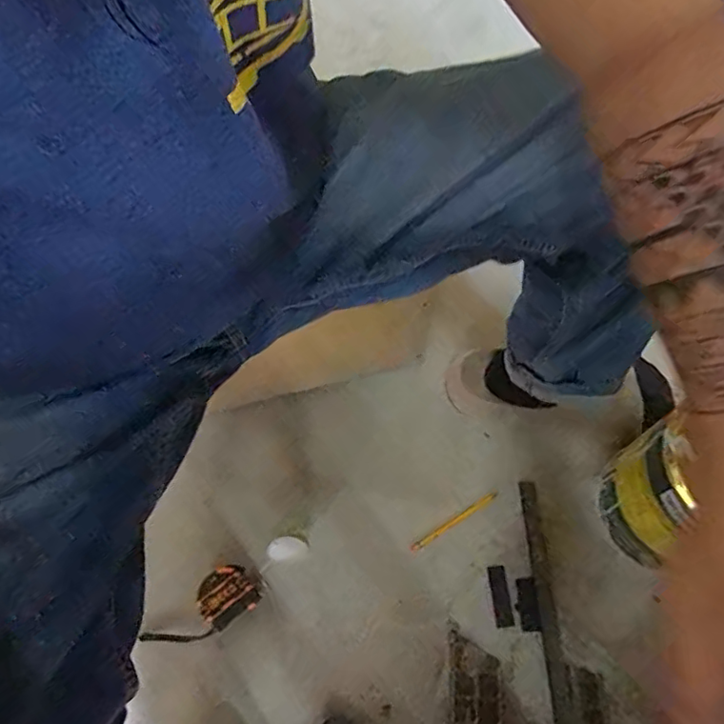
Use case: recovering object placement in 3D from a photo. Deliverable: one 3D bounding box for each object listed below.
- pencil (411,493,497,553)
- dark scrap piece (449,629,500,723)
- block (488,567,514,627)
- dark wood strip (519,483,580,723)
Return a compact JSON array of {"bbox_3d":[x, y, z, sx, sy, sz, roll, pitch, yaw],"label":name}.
[{"bbox_3d":[0.117,0.202,0.724,0.128,0.004,0.009,-30,67,-11],"label":"pencil"},{"bbox_3d":[0.126,0.385,0.644,0.055,0.008,0.136,3,65,4],"label":"dark scrap piece"},{"bbox_3d":[0.167,0.282,0.690,0.021,0.004,0.067,-5,65,0],"label":"block"},{"bbox_3d":[0.220,0.290,0.682,0.024,0.009,0.287,-4,65,0],"label":"dark wood strip"}]

